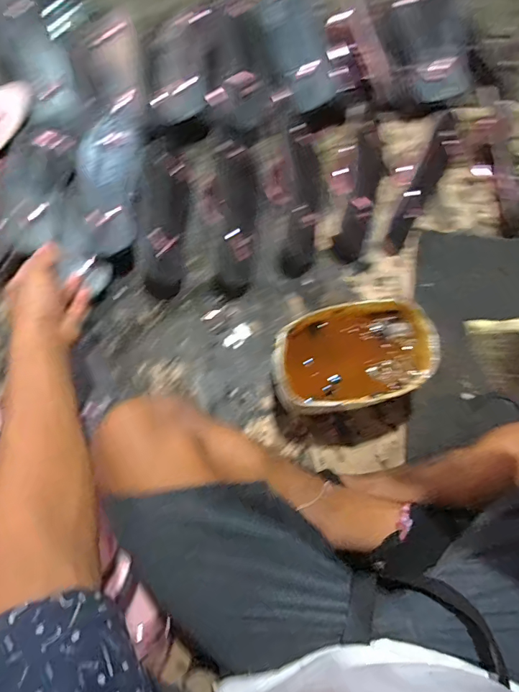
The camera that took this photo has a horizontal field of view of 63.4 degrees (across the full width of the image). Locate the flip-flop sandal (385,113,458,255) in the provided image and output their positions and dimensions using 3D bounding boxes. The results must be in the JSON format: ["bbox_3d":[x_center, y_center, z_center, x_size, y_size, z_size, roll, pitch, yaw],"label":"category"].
[{"bbox_3d":[0.261,-0.266,0.658,0.061,0.064,0.249,27,78,5],"label":"flip-flop sandal"}]

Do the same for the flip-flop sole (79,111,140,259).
[{"bbox_3d":[-0.227,-0.245,0.650,0.090,0.040,0.212,-3,78,-2],"label":"flip-flop sole"}]

